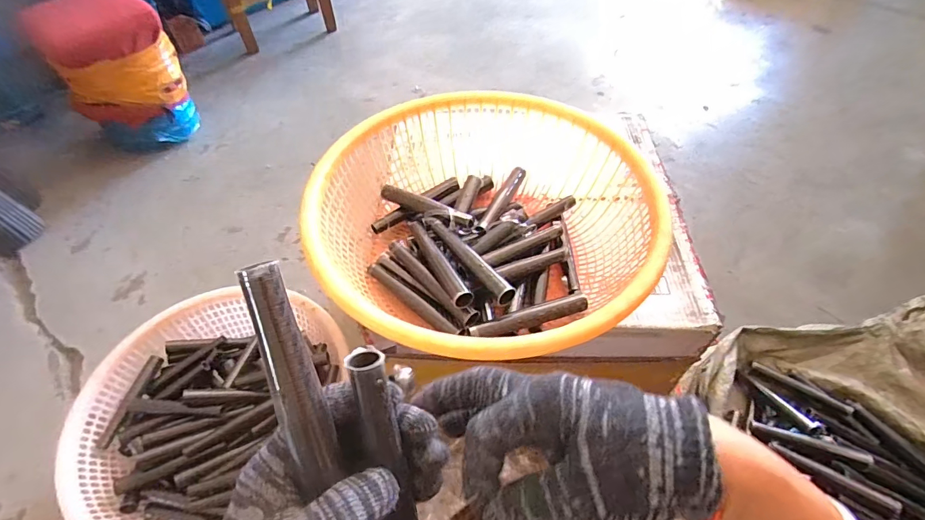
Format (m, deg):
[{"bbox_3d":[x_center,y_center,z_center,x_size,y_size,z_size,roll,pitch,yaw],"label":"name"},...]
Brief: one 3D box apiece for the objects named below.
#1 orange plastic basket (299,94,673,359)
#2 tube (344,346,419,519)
[{"bbox_3d":[0.022,-0.050,0.555,0.386,0.132,0.375,-8,54,-5],"label":"orange plastic basket"},{"bbox_3d":[-0.039,0.116,0.233,0.022,0.146,0.018,-9,17,-6],"label":"tube"}]

